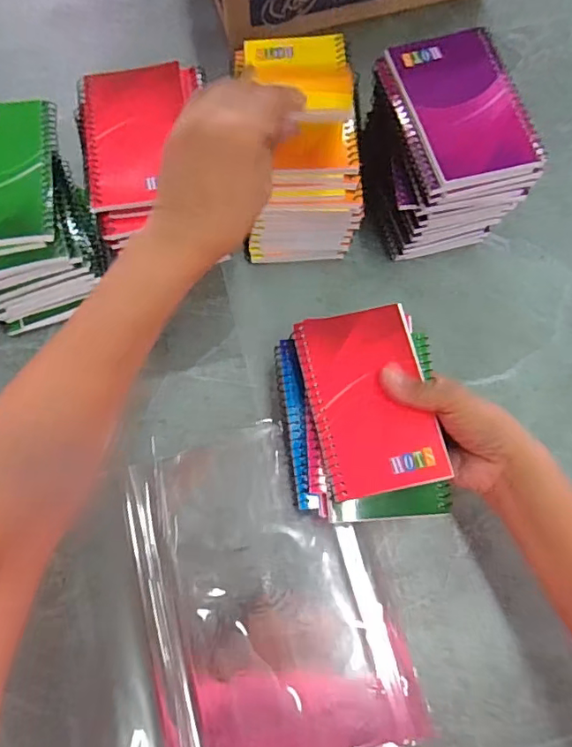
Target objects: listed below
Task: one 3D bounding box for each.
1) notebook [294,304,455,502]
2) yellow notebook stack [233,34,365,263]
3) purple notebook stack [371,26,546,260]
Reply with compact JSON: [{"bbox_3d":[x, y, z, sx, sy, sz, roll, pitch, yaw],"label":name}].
[{"bbox_3d":[0.058,0.017,0.368,0.082,0.008,0.129,-11,72,-2],"label":"notebook"},{"bbox_3d":[0.012,-0.186,0.461,0.096,0.114,0.146,-2,72,1],"label":"yellow notebook stack"},{"bbox_3d":[0.133,-0.179,0.451,0.104,0.137,0.134,-8,72,-2],"label":"purple notebook stack"}]

